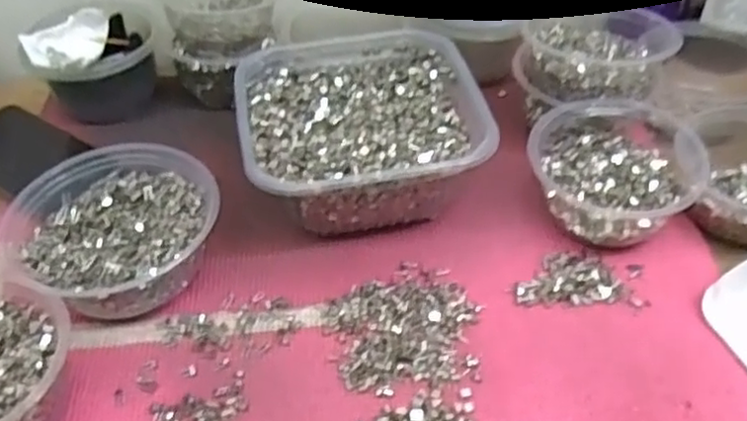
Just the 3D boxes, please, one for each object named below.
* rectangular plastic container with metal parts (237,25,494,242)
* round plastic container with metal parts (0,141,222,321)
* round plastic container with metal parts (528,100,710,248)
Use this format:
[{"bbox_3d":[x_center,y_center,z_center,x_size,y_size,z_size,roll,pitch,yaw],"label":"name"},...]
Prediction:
[{"bbox_3d":[-0.012,-0.063,0.539,0.174,0.067,0.183,-9,46,-8],"label":"rectangular plastic container with metal parts"},{"bbox_3d":[-0.174,0.017,0.477,0.126,0.051,0.126,-1,44,1],"label":"round plastic container with metal parts"},{"bbox_3d":[0.176,-0.030,0.509,0.114,0.056,0.116,-1,44,1],"label":"round plastic container with metal parts"}]

